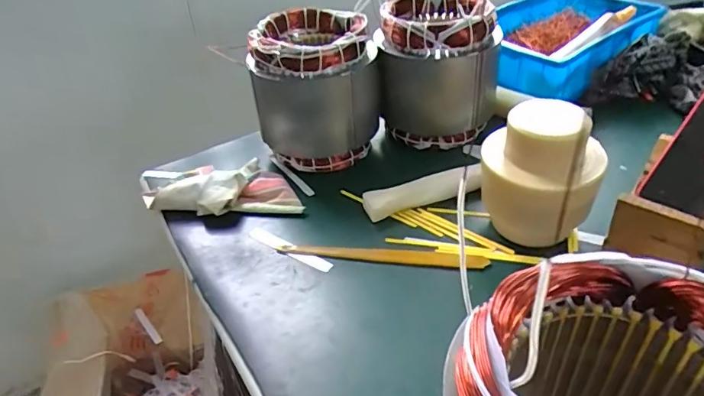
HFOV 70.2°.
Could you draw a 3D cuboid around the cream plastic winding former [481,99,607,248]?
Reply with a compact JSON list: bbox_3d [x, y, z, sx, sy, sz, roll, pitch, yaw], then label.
[{"bbox_3d":[0.183,-0.024,0.482,0.108,0.102,0.086,2,38,10],"label":"cream plastic winding former"}]

